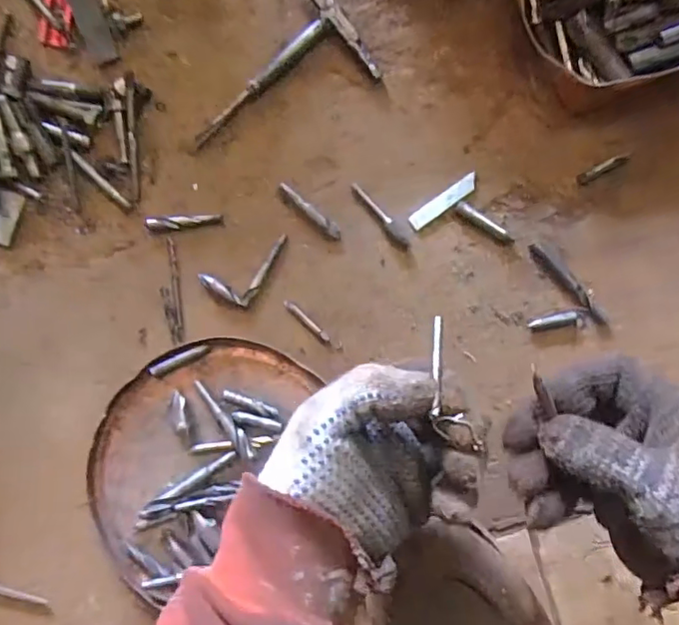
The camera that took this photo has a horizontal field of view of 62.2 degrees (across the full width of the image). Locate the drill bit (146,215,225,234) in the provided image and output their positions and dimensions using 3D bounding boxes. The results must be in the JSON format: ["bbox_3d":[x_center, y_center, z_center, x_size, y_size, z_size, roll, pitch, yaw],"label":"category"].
[{"bbox_3d":[-0.123,-0.071,0.443,0.058,0.009,0.011,-5,93,-1],"label":"drill bit"}]

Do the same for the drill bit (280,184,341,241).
[{"bbox_3d":[-0.023,-0.079,0.439,0.060,0.011,0.009,40,91,-3],"label":"drill bit"}]

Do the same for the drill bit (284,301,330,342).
[{"bbox_3d":[-0.025,0.007,0.437,0.045,0.004,0.006,43,91,-3],"label":"drill bit"}]

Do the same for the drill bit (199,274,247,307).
[{"bbox_3d":[-0.090,-0.017,0.434,0.041,0.008,0.010,32,91,-3],"label":"drill bit"}]

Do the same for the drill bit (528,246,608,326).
[{"bbox_3d":[0.176,-0.021,0.431,0.009,0.009,0.081,-43,93,1],"label":"drill bit"}]

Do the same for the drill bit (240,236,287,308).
[{"bbox_3d":[-0.060,-0.034,0.440,0.007,0.006,0.063,28,92,-3],"label":"drill bit"}]

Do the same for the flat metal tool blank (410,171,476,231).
[{"bbox_3d":[0.081,-0.086,0.435,0.059,0.007,0.013,-36,93,0],"label":"flat metal tool blank"}]

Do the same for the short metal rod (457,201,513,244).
[{"bbox_3d":[0.114,-0.069,0.436,0.052,0.008,0.009,35,91,-3],"label":"short metal rod"}]

